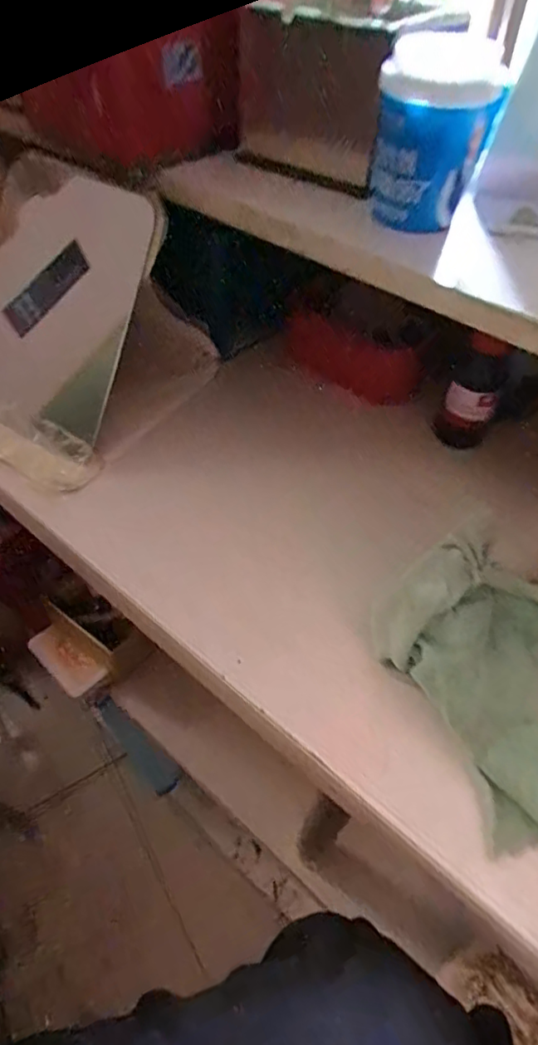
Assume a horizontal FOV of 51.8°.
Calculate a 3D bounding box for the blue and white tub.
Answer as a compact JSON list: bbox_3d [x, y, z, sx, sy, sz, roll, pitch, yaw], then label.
[{"bbox_3d":[0.090,-0.210,0.301,0.061,0.083,0.053,16,51,12],"label":"blue and white tub"}]

